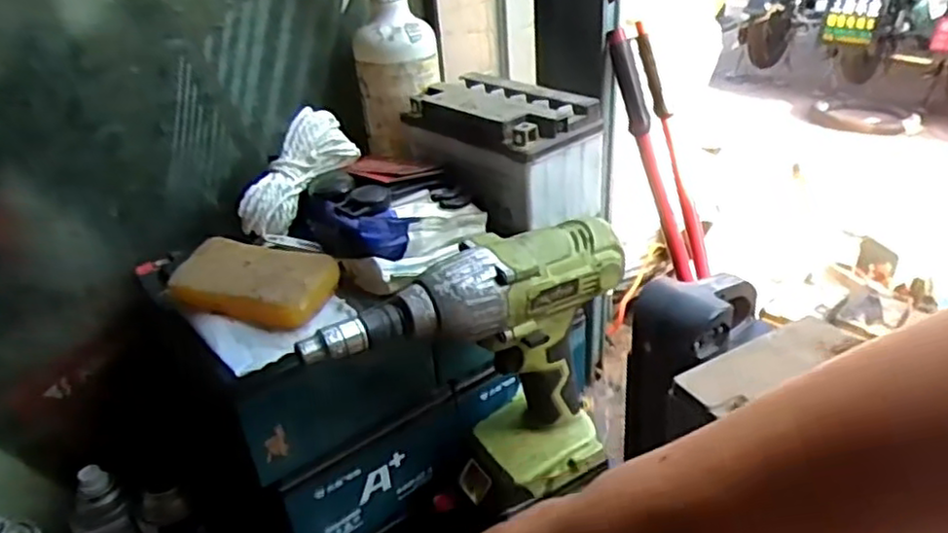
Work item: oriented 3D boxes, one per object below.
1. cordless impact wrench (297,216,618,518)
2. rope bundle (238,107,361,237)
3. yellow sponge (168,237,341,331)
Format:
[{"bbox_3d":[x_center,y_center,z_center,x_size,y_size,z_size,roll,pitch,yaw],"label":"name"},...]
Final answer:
[{"bbox_3d":[0.007,0.079,0.479,0.221,0.196,0.065,-19,34,-22],"label":"cordless impact wrench"},{"bbox_3d":[-0.135,-0.068,0.538,0.047,0.041,0.110,17,64,32],"label":"rope bundle"},{"bbox_3d":[-0.149,0.009,0.475,0.113,0.022,0.058,9,34,22],"label":"yellow sponge"}]

